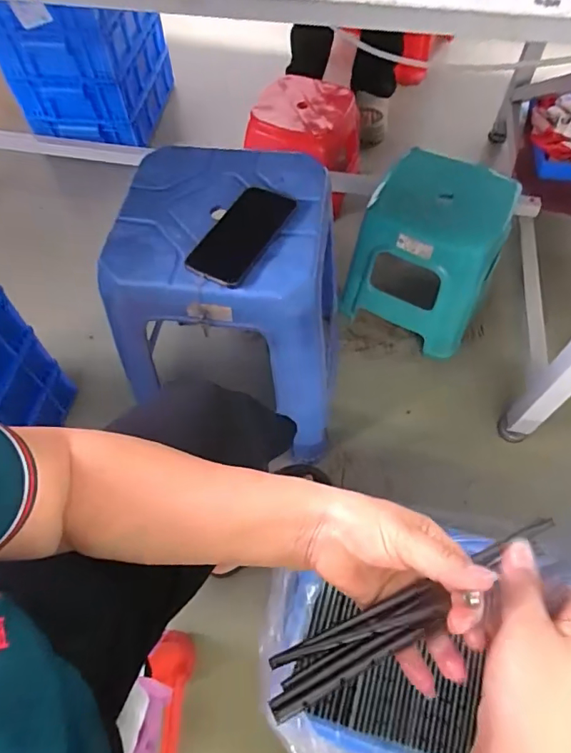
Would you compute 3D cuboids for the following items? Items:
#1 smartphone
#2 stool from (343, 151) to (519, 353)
[{"bbox_3d":[-0.053,-0.178,0.594,0.080,0.011,0.159,23,63,13],"label":"smartphone"},{"bbox_3d":[0.279,-0.237,0.967,0.254,0.282,0.245,22,62,12],"label":"stool"}]

